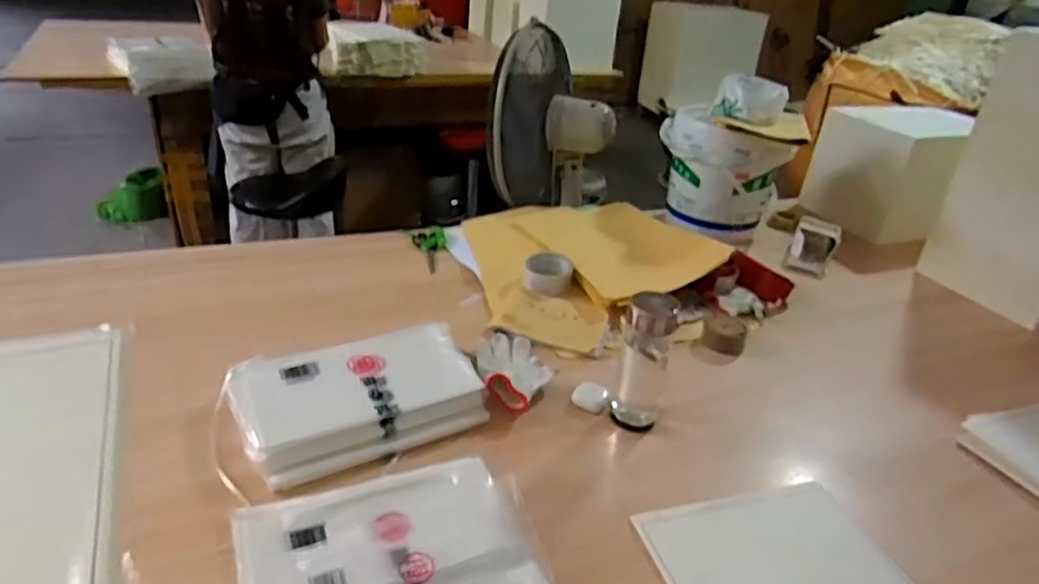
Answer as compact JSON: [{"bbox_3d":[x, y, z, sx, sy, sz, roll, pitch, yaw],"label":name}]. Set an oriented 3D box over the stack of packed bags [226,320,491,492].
[{"bbox_3d":[-0.213,0.139,0.905,0.313,0.057,0.208,-10,32,-26],"label":"stack of packed bags"}]

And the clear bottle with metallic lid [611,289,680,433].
[{"bbox_3d":[0.167,0.097,0.903,0.063,0.191,0.052,18,31,22],"label":"clear bottle with metallic lid"}]

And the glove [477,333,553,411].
[{"bbox_3d":[-0.008,0.104,1.003,0.104,0.044,0.205,0,29,-10],"label":"glove"}]

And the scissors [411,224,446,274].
[{"bbox_3d":[-0.181,-0.090,1.372,0.068,0.020,0.182,-1,29,-11],"label":"scissors"}]

